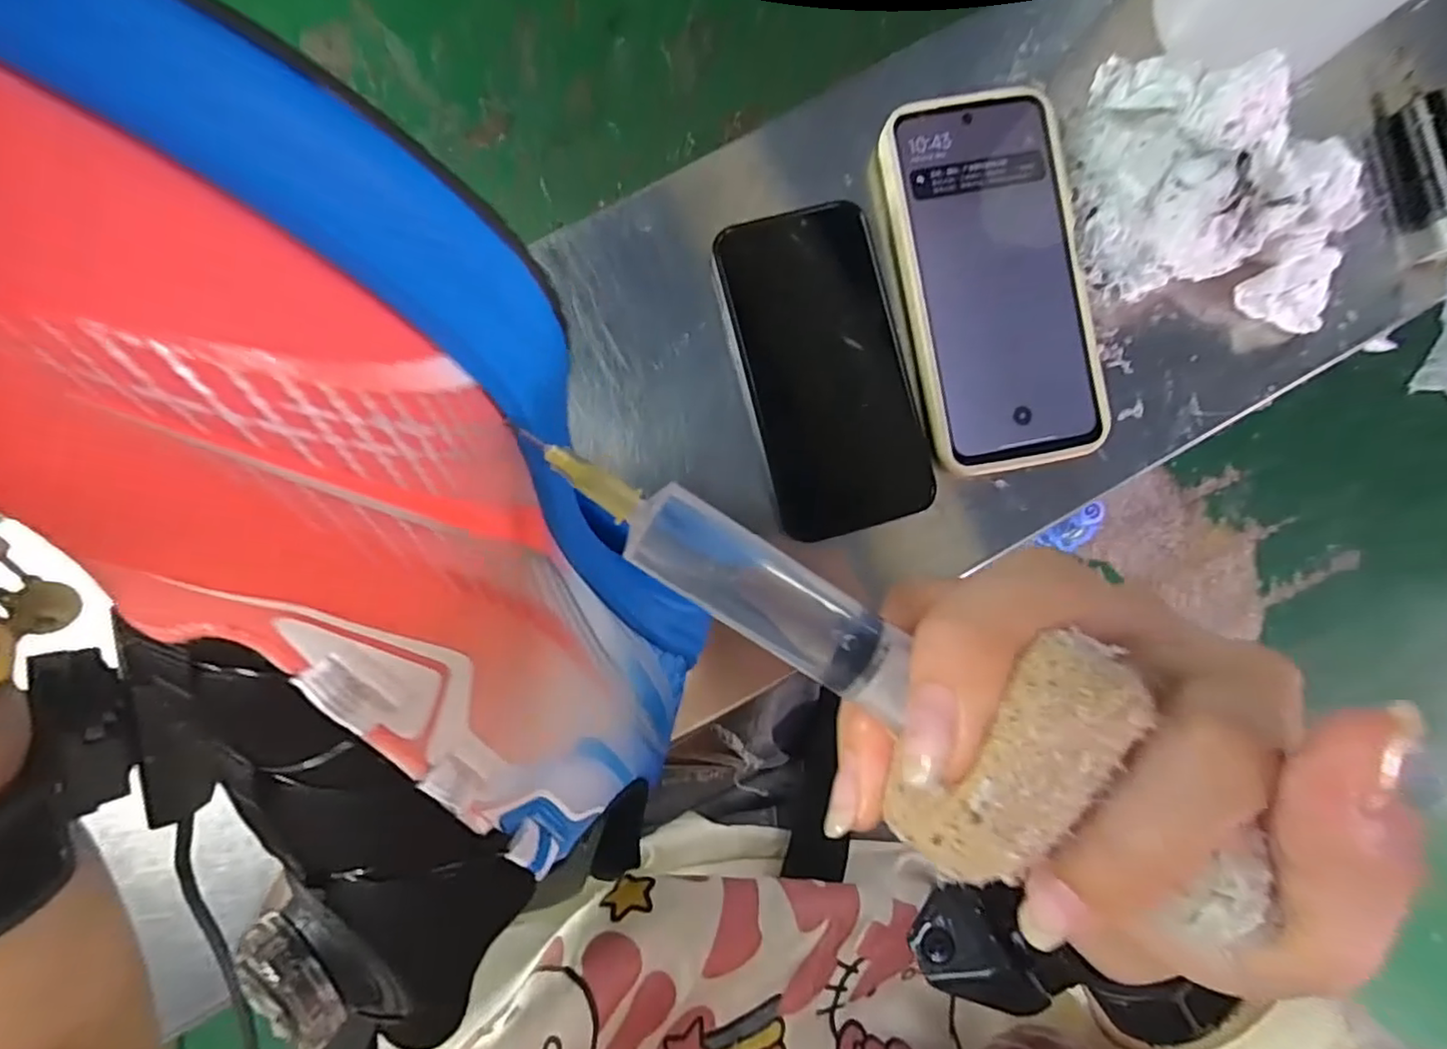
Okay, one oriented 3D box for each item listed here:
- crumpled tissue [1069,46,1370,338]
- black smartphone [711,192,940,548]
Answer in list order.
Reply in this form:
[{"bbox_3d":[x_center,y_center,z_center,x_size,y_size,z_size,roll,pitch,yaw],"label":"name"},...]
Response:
[{"bbox_3d":[0.231,-0.152,0.286,0.132,0.054,0.099,8,89,-3],"label":"crumpled tissue"},{"bbox_3d":[0.047,-0.070,0.294,0.073,0.013,0.146,-14,90,-3],"label":"black smartphone"}]

